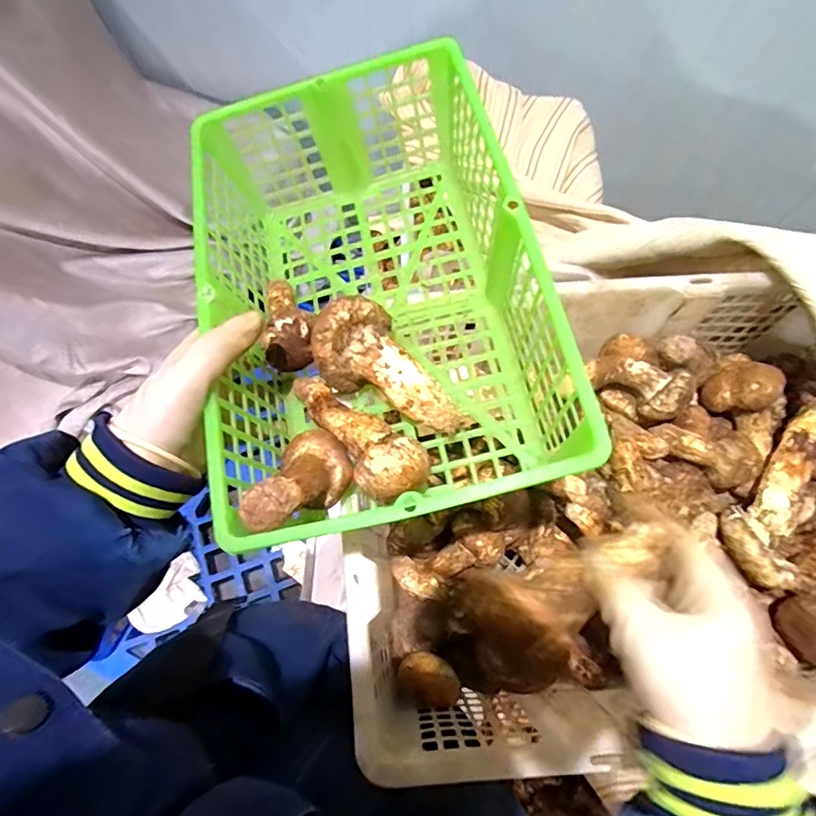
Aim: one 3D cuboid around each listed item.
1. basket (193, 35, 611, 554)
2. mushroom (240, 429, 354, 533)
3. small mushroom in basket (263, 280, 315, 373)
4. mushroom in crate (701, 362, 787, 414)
[{"bbox_3d":[-0.033,-0.083,0.358,0.210,0.126,0.338,-9,69,-6],"label":"basket"},{"bbox_3d":[-0.072,0.046,0.303,0.047,0.093,0.038,30,109,9],"label":"mushroom"},{"bbox_3d":[-0.094,-0.069,0.387,0.044,0.043,0.102,-15,52,-9],"label":"small mushroom in basket"},{"bbox_3d":[0.304,-0.017,0.451,0.045,0.057,0.045,-26,72,-13],"label":"mushroom in crate"}]

